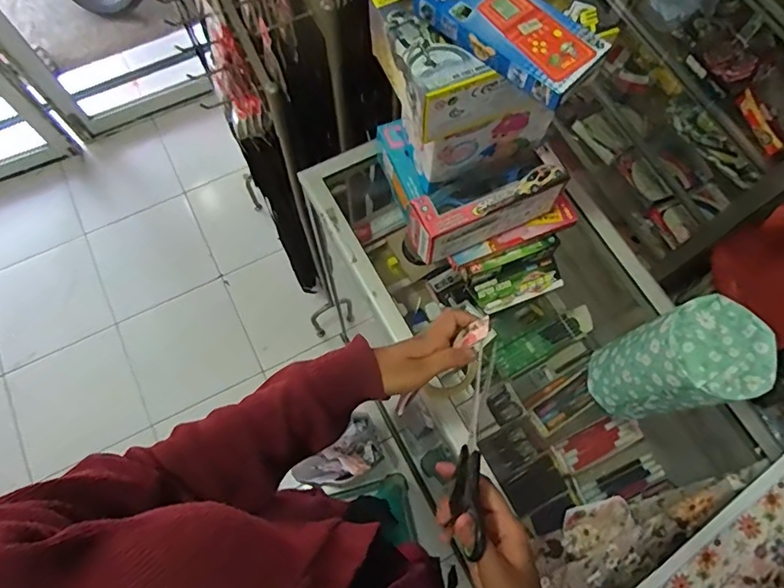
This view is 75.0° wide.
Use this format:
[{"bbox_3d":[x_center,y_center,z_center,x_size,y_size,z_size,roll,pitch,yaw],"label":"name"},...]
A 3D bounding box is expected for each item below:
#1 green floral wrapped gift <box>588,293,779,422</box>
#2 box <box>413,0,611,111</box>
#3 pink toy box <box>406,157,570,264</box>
[{"bbox_3d":[0.327,0.085,0.600,0.112,0.187,0.105,-12,71,-5],"label":"green floral wrapped gift"},{"bbox_3d":[0.111,-0.254,0.489,0.176,0.026,0.081,41,75,13],"label":"box"},{"bbox_3d":[0.121,-0.112,0.663,0.198,0.081,0.055,-25,73,-9],"label":"pink toy box"}]

